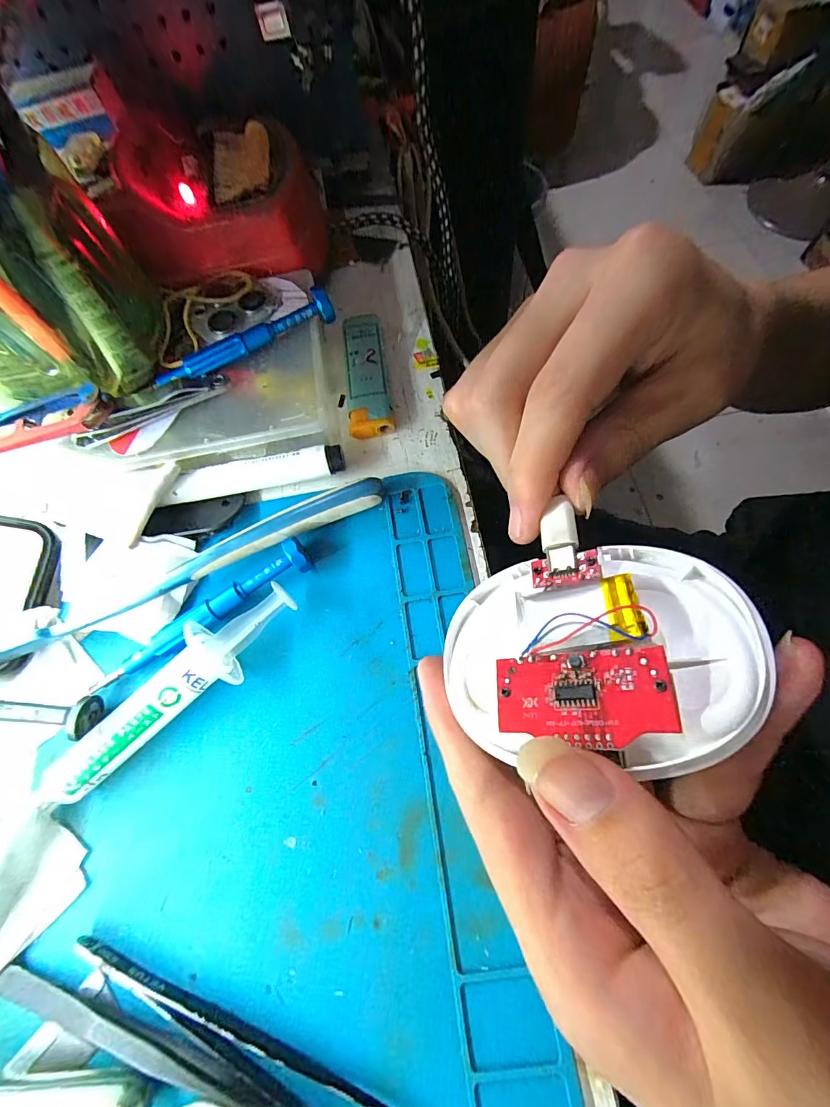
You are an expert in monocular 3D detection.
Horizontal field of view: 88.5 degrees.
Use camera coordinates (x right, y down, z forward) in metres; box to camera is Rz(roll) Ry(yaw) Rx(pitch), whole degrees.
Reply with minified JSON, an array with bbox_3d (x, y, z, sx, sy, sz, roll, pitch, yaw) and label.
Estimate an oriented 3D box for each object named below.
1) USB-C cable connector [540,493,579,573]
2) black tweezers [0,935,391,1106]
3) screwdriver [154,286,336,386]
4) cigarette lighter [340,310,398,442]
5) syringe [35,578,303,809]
[{"bbox_3d":[0.045,-0.006,0.132,0.010,0.006,0.022,-7,60,29],"label":"USB-C cable connector"},{"bbox_3d":[-0.073,0.158,0.136,0.148,0.006,0.021,12,71,11],"label":"black tweezers"},{"bbox_3d":[-0.082,-0.104,0.206,0.089,0.013,0.011,-26,68,-3],"label":"screwdriver"},{"bbox_3d":[-0.027,-0.098,0.231,0.022,0.010,0.077,-10,68,3],"label":"cigarette lighter"},{"bbox_3d":[-0.100,0.055,0.177,0.114,0.022,0.032,-37,69,-8],"label":"syringe"}]

